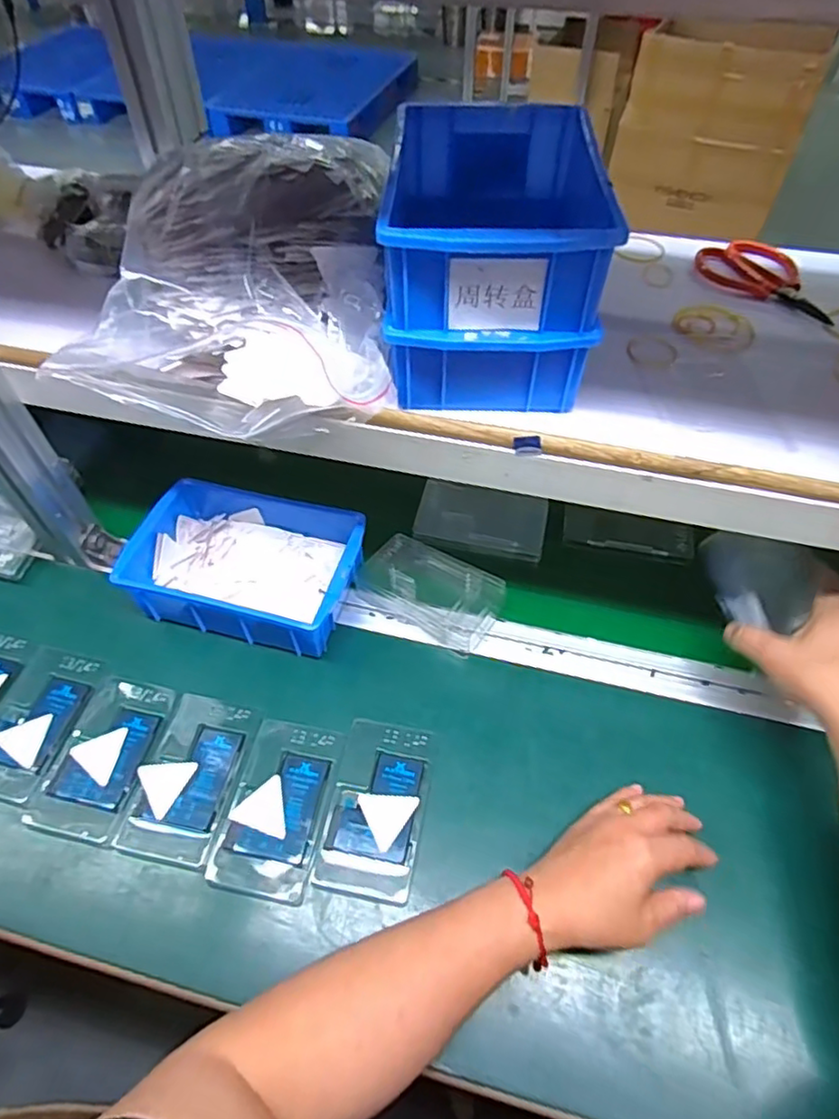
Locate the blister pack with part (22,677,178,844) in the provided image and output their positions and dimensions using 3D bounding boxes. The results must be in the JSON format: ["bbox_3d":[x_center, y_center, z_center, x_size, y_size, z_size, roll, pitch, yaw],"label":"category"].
[{"bbox_3d":[-0.255,0.159,0.510,0.070,0.014,0.128,11,53,8],"label":"blister pack with part"}]

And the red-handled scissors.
[{"bbox_3d":[0.296,-0.236,0.521,0.063,0.016,0.123,-28,57,-20],"label":"red-handled scissors"}]

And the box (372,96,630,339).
[{"bbox_3d":[0.046,-0.227,0.408,0.132,0.064,0.202,2,52,1],"label":"box"}]

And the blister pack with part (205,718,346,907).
[{"bbox_3d":[-0.108,0.192,0.487,0.073,0.014,0.127,10,53,7],"label":"blister pack with part"}]

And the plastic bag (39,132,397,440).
[{"bbox_3d":[-0.123,-0.182,0.422,0.199,0.112,0.195,-3,52,-3],"label":"plastic bag"}]

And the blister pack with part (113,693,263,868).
[{"bbox_3d":[-0.182,0.170,0.495,0.075,0.011,0.123,11,53,8],"label":"blister pack with part"}]

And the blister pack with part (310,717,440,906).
[{"bbox_3d":[-0.032,0.189,0.484,0.071,0.008,0.129,9,53,7],"label":"blister pack with part"}]

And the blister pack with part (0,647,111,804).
[{"bbox_3d":[-0.326,0.135,0.527,0.073,0.009,0.127,13,53,9],"label":"blister pack with part"}]

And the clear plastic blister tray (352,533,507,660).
[{"bbox_3d":[0.011,0.028,0.599,0.133,0.019,0.081,29,70,17],"label":"clear plastic blister tray"}]

